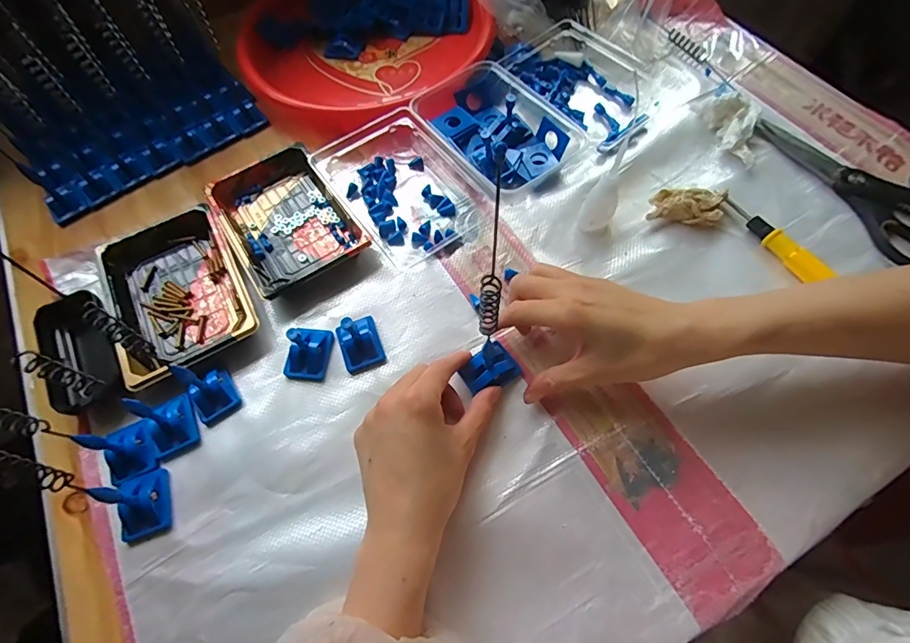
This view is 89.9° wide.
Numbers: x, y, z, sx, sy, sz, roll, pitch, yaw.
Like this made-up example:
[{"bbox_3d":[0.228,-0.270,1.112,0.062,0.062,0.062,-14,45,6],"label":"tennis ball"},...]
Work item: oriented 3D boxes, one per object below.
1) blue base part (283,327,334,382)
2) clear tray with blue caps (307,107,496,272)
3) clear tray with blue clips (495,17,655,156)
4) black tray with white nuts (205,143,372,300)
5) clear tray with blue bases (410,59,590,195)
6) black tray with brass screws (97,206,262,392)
[{"bbox_3d":[-0.124,0.020,0.375,0.032,0.041,0.047,7,65,7],"label":"blue base part"},{"bbox_3d":[-0.056,-0.138,0.450,0.111,0.031,0.177,-35,67,-13],"label":"clear tray with blue caps"},{"bbox_3d":[0.141,-0.267,0.499,0.107,0.030,0.186,-33,67,-12],"label":"clear tray with blue clips"},{"bbox_3d":[-0.164,-0.102,0.444,0.108,0.024,0.154,-32,66,-12],"label":"black tray with white nuts"},{"bbox_3d":[0.038,-0.202,0.472,0.123,0.036,0.163,-41,68,-15],"label":"clear tray with blue bases"},{"bbox_3d":[-0.253,-0.028,0.418,0.110,0.019,0.160,-29,66,-10],"label":"black tray with brass screws"}]

